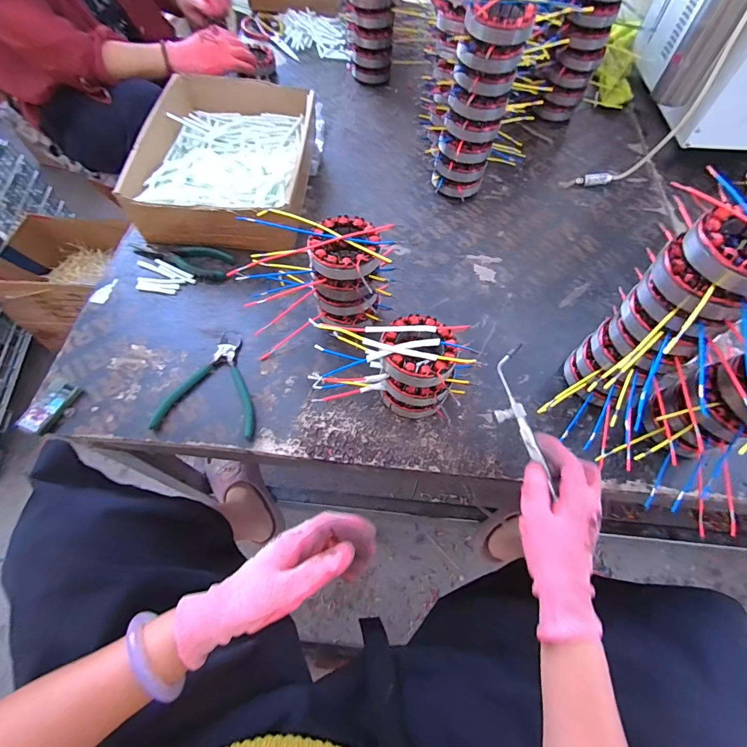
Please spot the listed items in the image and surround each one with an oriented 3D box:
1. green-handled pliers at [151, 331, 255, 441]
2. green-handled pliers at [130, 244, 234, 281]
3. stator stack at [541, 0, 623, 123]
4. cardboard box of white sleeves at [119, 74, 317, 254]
[{"bbox_3d":[-0.204,0.011,0.502,0.118,0.013,0.138,4,62,0],"label":"green-handled pliers"},{"bbox_3d":[-0.296,-0.184,0.601,0.152,0.017,0.059,15,63,6],"label":"green-handled pliers"},{"bbox_3d":[0.387,-0.603,0.731,0.085,0.210,0.065,22,64,10],"label":"stator stack"},{"bbox_3d":[-0.231,-0.365,0.649,0.239,0.094,0.349,2,62,-1],"label":"cardboard box of white sleeves"}]

